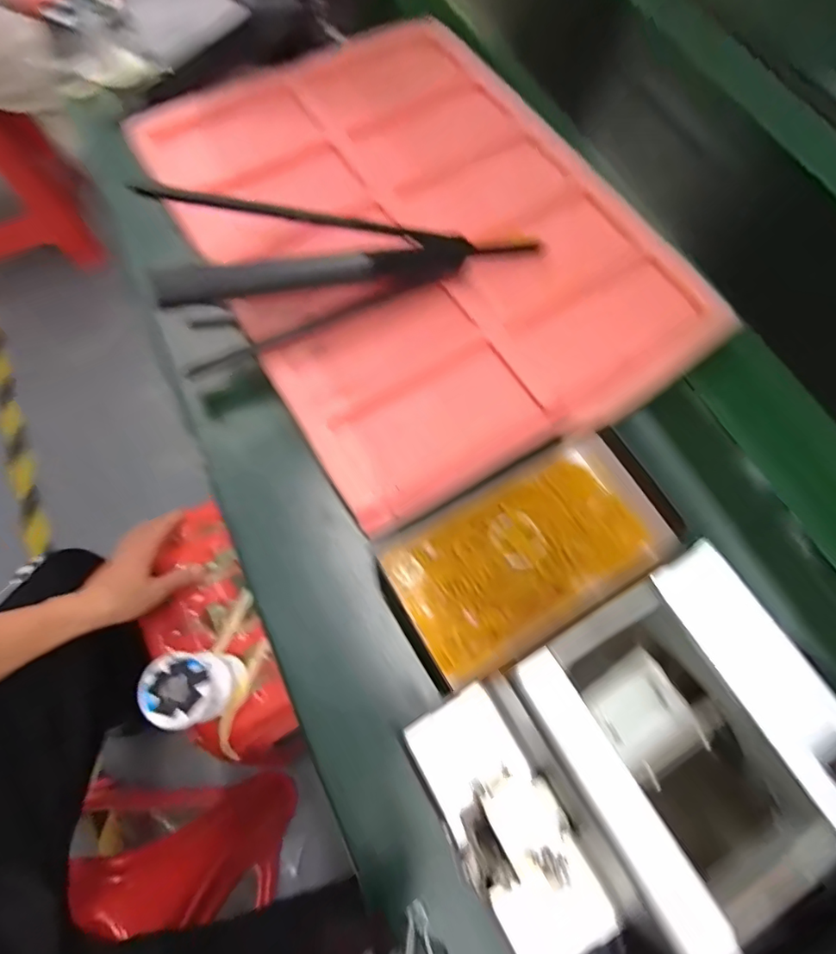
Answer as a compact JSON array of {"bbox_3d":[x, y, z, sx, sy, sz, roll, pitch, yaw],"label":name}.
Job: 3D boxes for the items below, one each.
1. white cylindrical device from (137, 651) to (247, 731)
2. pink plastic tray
[{"bbox_3d":[-0.226,0.217,0.531,0.058,0.122,0.066,-3,68,-4],"label":"white cylindrical device"},{"bbox_3d":[-0.005,-0.239,0.502,0.375,0.057,0.507,-29,73,-10],"label":"pink plastic tray"}]

